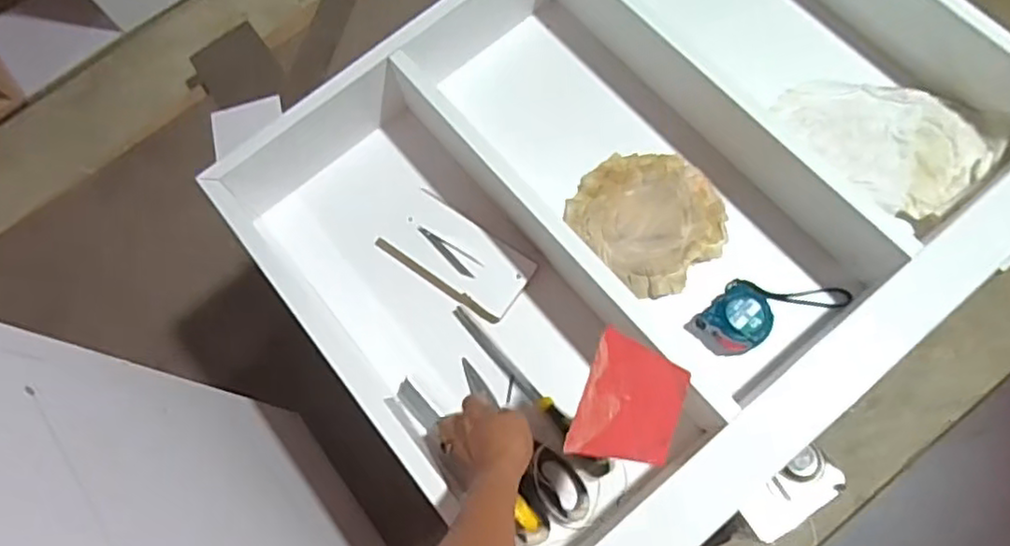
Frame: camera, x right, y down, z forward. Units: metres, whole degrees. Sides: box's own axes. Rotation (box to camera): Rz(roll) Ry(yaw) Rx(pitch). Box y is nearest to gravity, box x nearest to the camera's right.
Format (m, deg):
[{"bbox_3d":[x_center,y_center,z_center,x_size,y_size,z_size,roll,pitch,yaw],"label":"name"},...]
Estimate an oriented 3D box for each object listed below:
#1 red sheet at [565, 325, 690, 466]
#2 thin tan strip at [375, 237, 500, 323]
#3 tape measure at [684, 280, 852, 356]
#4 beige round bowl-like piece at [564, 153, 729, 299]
[{"bbox_3d":[0.108,0.112,0.575,0.080,0.020,0.106,19,74,10],"label":"red sheet"},{"bbox_3d":[-0.086,0.009,0.825,0.183,0.008,0.012,33,77,14],"label":"thin tan strip"},{"bbox_3d":[0.305,0.035,0.781,0.180,0.056,0.082,-25,72,-4],"label":"tape measure"},{"bbox_3d":[0.182,-0.078,0.823,0.169,0.044,0.178,-1,72,4],"label":"beige round bowl-like piece"}]

